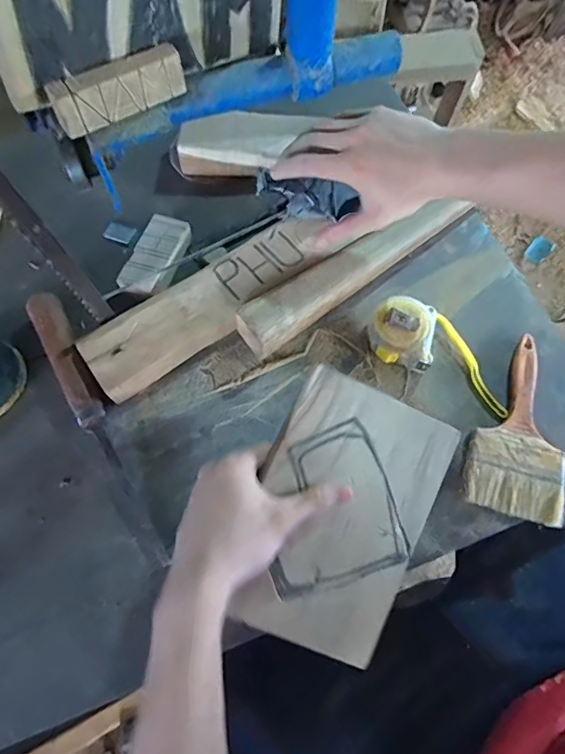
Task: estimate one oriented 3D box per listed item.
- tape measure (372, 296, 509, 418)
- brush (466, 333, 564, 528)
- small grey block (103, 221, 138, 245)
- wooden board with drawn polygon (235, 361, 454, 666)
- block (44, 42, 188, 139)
[{"bbox_3d":[0.166,-0.029,0.485,0.153,0.031,0.072,23,68,8],"label":"tape measure"},{"bbox_3d":[0.234,0.045,0.467,0.085,0.013,0.182,16,67,5],"label":"brush"},{"bbox_3d":[-0.189,-0.169,0.556,0.035,0.004,0.026,22,68,7],"label":"small grey block"},{"bbox_3d":[0.049,0.108,0.385,0.141,0.006,0.204,27,81,-12],"label":"wooden board with drawn polygon"},{"bbox_3d":[-0.096,-0.170,0.278,0.077,0.026,0.019,-32,71,-14],"label":"block"}]

